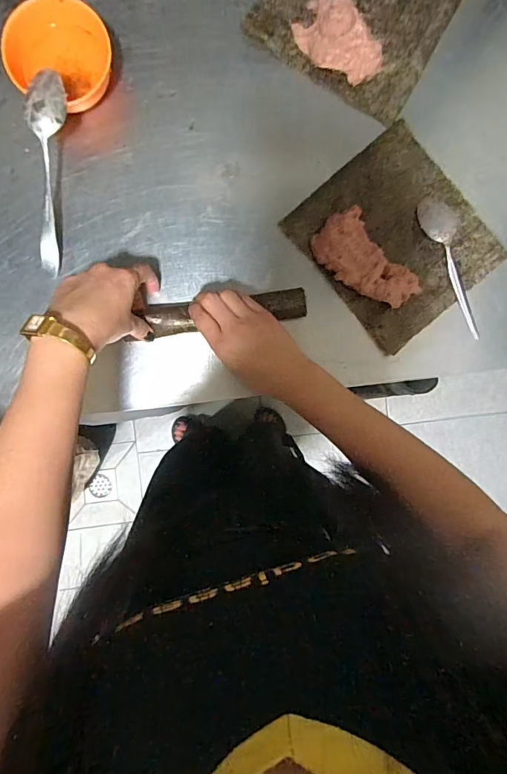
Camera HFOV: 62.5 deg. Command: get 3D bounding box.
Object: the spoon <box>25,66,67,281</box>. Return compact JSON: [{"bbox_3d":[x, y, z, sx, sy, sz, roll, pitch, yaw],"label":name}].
[{"bbox_3d":[-0.213,-0.221,0.444,0.036,0.018,0.196,4,109,-4],"label":"spoon"}]

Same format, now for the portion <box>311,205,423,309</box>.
[{"bbox_3d":[0.128,-0.139,0.476,0.126,0.024,0.063,44,90,-3],"label":"portion"}]

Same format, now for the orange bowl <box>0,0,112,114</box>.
[{"bbox_3d":[-0.199,-0.344,0.438,0.093,0.051,0.107,29,90,-3],"label":"orange bowl"}]

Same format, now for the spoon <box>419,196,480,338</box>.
[{"bbox_3d":[0.228,-0.138,0.484,0.040,0.016,0.169,-14,92,-2],"label":"spoon"}]

